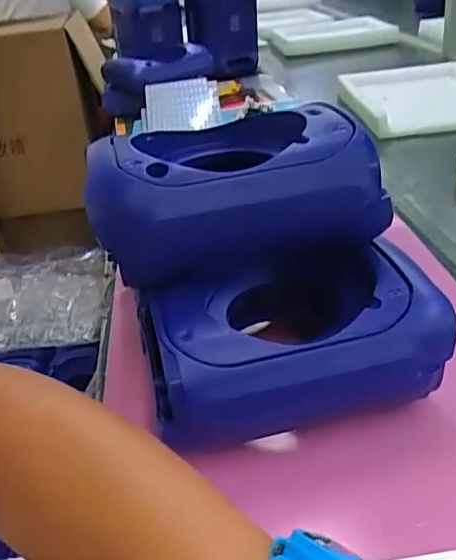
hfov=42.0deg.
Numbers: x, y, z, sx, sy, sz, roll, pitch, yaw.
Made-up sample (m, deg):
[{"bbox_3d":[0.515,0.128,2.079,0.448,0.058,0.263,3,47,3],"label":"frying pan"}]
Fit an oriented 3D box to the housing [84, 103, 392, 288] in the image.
[{"bbox_3d":[-0.001,-0.082,0.515,0.226,0.094,0.175,-11,31,-7],"label":"housing"}]

